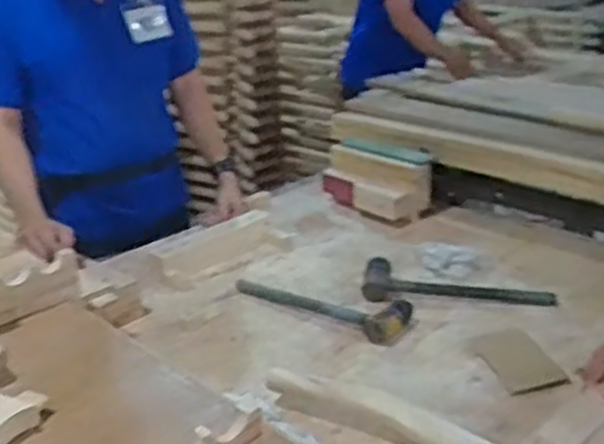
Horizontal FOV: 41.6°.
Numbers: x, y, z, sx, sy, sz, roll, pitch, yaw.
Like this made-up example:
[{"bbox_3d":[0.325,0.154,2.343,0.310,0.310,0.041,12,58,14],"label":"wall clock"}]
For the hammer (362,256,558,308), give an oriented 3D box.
[{"bbox_3d":[0.277,0.108,1.422,0.331,0.046,0.113,1,22,9],"label":"hammer"}]

